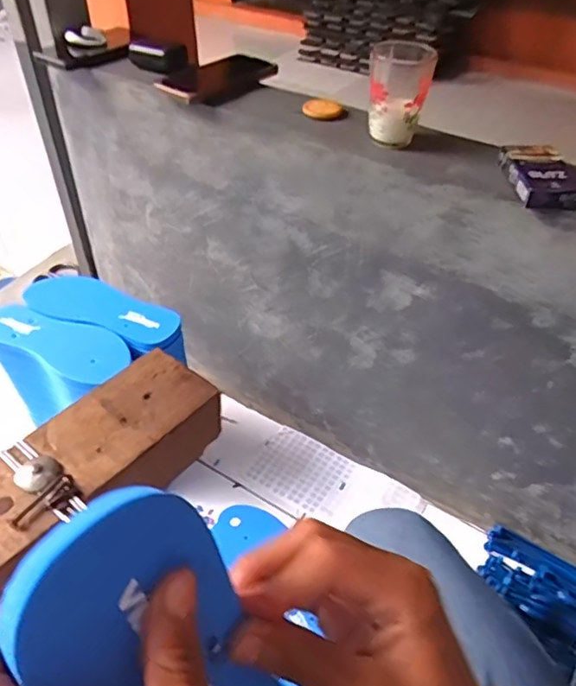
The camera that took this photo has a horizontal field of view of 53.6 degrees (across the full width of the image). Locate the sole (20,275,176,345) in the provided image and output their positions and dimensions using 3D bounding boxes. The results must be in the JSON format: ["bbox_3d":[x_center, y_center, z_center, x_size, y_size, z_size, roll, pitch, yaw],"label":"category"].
[{"bbox_3d":[-0.268,-0.053,0.820,0.241,0.015,0.079,16,47,15],"label":"sole"}]

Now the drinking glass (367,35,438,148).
[{"bbox_3d":[0.121,-0.276,0.625,0.065,0.092,0.078,9,45,9],"label":"drinking glass"}]

